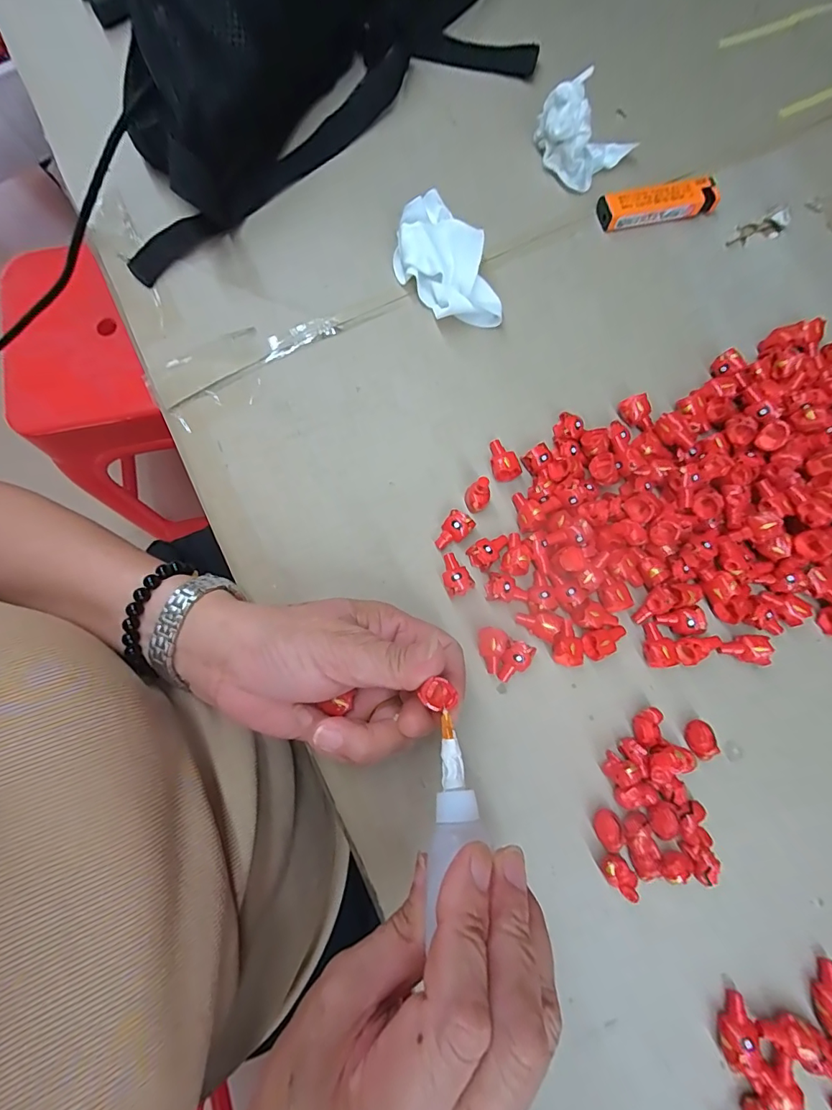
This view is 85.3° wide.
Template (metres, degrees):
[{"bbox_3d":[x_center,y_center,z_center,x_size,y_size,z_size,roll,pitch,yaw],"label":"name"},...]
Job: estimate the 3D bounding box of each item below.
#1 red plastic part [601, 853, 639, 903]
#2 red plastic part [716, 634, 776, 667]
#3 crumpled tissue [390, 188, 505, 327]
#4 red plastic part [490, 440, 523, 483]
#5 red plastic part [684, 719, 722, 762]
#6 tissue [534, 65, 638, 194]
[{"bbox_3d":[0.107,0.169,0.239,0.013,0.013,0.021,-39,82,-7],"label":"red plastic part"},{"bbox_3d":[0.189,0.055,0.264,0.025,0.018,0.017,3,79,0],"label":"red plastic part"},{"bbox_3d":[0.022,-0.188,0.296,0.052,0.030,0.089,-38,81,-7],"label":"crumpled tissue"},{"bbox_3d":[0.054,-0.059,0.281,0.016,0.012,0.025,-22,80,-5],"label":"red plastic part"},{"bbox_3d":[0.158,0.104,0.252,0.013,0.014,0.020,-26,80,-5],"label":"red plastic part"},{"bbox_3d":[0.118,-0.298,0.315,0.054,0.038,0.055,-40,82,-7],"label":"tissue"}]

